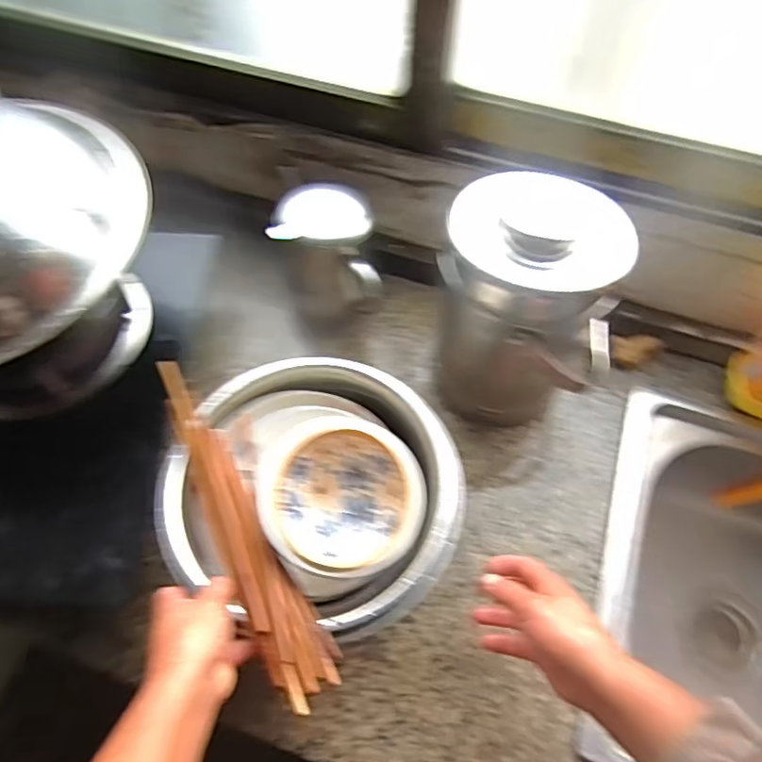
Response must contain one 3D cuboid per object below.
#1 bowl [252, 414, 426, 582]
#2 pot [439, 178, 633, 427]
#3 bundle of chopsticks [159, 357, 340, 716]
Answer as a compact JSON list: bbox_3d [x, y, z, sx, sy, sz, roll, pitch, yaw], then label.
[{"bbox_3d":[-0.035,0.100,0.504,0.139,0.054,0.126,15,62,8],"label":"bowl"},{"bbox_3d":[0.155,-0.076,0.614,0.182,0.245,0.169,34,66,17],"label":"pot"},{"bbox_3d":[-0.123,0.116,0.500,0.053,0.039,0.309,-27,61,-14],"label":"bundle of chopsticks"}]

